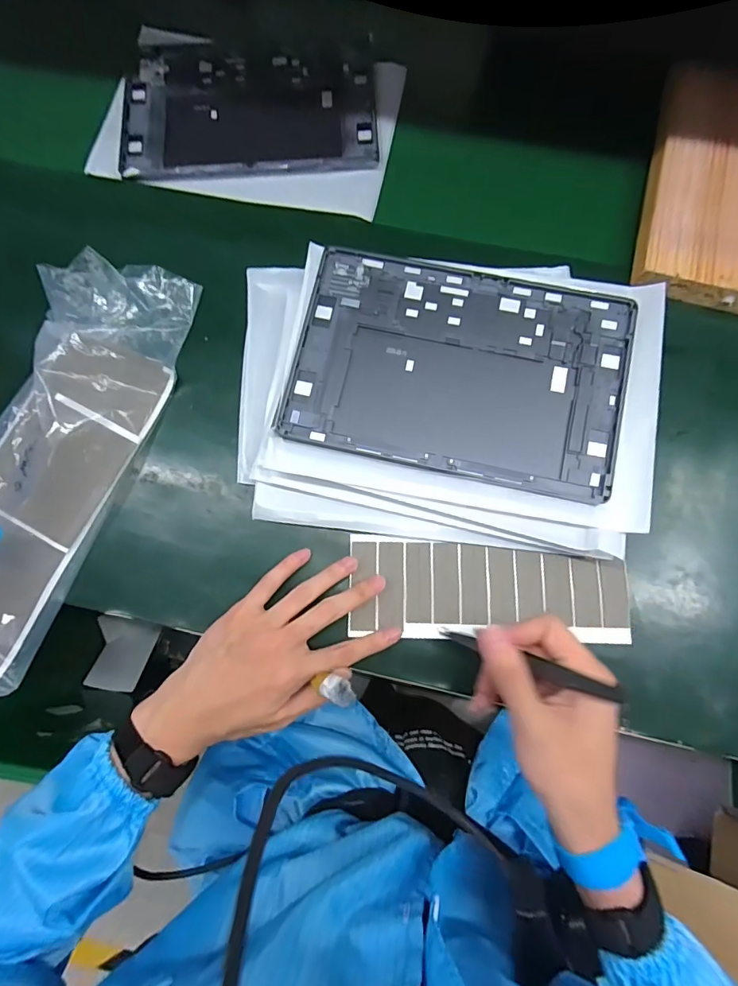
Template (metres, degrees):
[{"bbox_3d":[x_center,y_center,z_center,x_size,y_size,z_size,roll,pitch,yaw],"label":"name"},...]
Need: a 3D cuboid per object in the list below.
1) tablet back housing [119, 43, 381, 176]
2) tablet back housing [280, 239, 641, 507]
[{"bbox_3d":[-0.120,-0.396,0.471,0.254,0.010,0.169,-5,76,-1],"label":"tablet back housing"},{"bbox_3d":[0.070,-0.099,0.365,0.253,0.012,0.167,13,81,4],"label":"tablet back housing"}]

